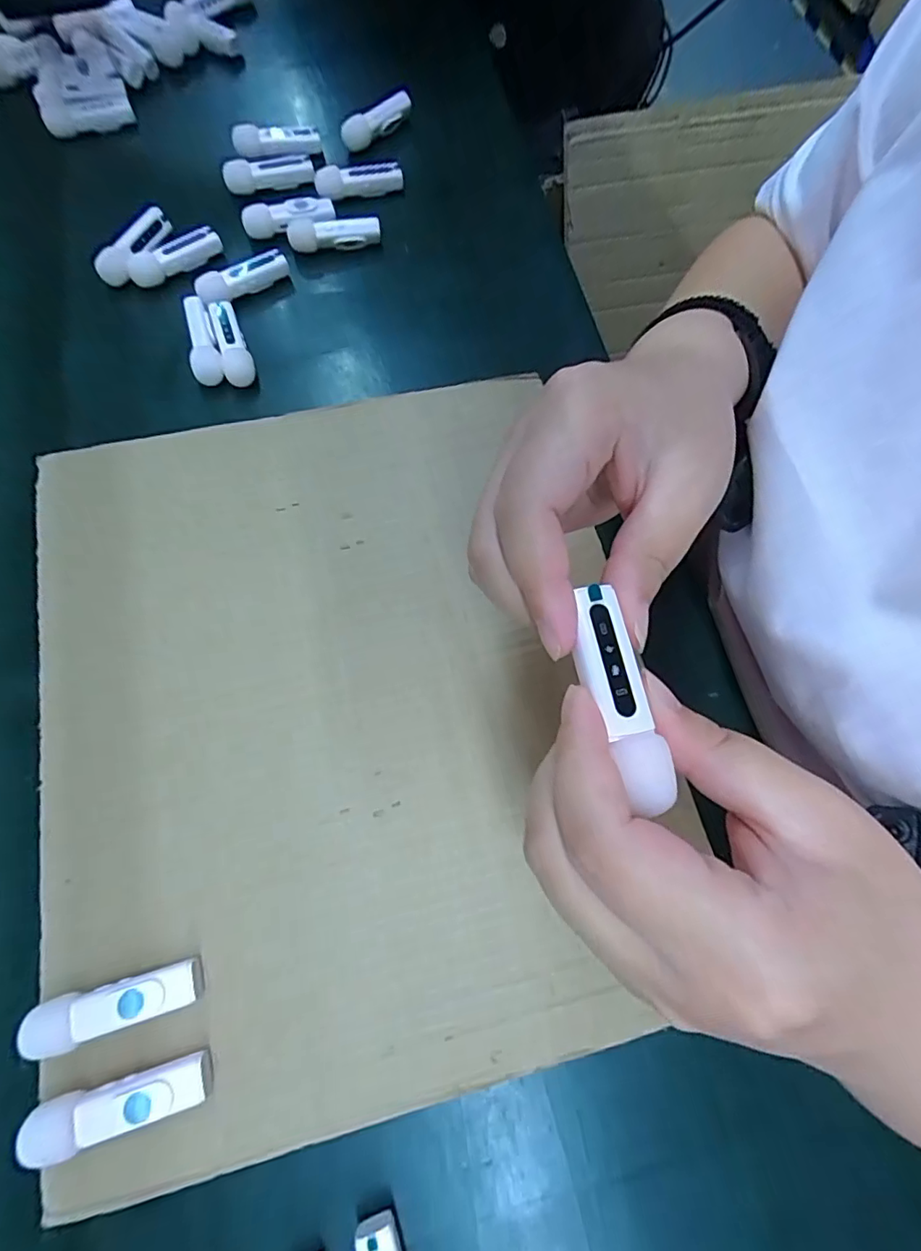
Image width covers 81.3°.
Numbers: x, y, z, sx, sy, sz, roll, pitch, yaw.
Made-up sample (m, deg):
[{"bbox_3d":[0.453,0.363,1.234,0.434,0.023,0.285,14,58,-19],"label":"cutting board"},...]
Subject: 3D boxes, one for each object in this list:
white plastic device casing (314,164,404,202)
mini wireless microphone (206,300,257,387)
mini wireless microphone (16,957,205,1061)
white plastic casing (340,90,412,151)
[{"bbox_3d":[-0.077,-0.339,0.408,0.064,0.017,0.019,-16,73,-3],"label":"white plastic device casing"},{"bbox_3d":[-0.152,-0.189,0.354,0.019,0.016,0.065,-21,73,-5],"label":"mini wireless microphone"},{"bbox_3d":[-0.138,0.152,0.214,0.063,0.014,0.018,-14,73,-3],"label":"mini wireless microphone"},{"bbox_3d":[-0.066,-0.403,0.428,0.015,0.026,0.064,42,78,13],"label":"white plastic casing"}]

